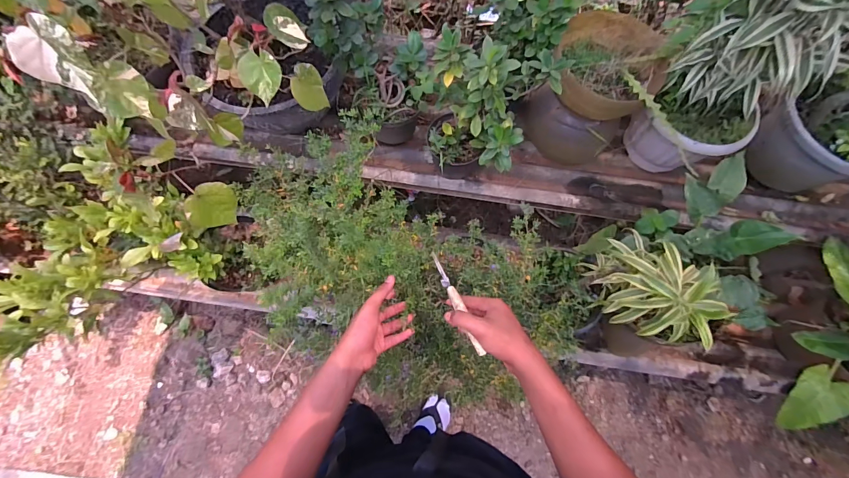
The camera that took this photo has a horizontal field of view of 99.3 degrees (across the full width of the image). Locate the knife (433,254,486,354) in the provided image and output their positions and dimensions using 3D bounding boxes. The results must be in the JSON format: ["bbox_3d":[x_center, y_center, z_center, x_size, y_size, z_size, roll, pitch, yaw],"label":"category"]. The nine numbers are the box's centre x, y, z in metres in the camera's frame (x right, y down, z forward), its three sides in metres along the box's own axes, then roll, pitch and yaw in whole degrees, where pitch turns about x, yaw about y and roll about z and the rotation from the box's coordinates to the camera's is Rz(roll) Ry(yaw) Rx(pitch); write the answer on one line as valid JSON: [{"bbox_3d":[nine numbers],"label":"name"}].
[{"bbox_3d":[0.045,0.090,0.523,0.014,0.017,0.165,-22,66,-8],"label":"knife"}]

